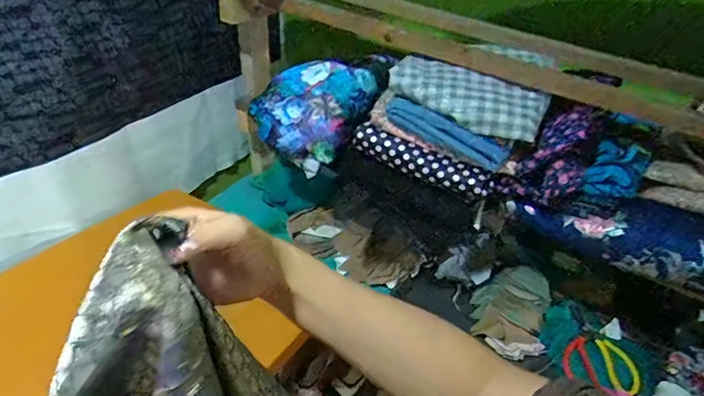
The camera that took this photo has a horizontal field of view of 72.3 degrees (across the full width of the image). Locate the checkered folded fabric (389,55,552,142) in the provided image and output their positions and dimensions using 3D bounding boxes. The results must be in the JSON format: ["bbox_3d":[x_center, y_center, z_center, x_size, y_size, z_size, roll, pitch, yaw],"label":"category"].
[{"bbox_3d":[0.170,-0.154,0.723,0.232,0.050,0.094,26,42,26],"label":"checkered folded fabric"}]

